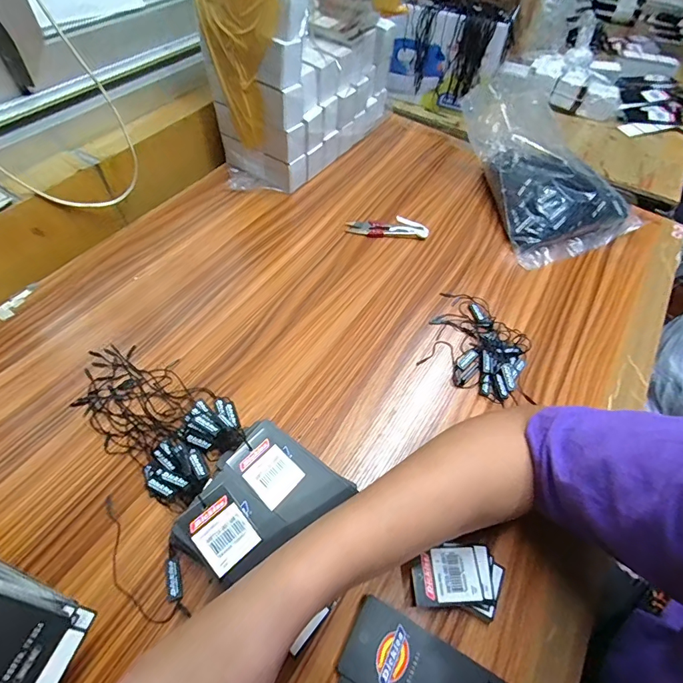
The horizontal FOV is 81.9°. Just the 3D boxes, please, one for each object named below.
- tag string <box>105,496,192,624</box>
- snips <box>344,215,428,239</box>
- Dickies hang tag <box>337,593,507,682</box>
[{"bbox_3d":[-0.149,0.159,0.296,0.044,0.006,0.102,-20,60,-17],"label":"tag string"},{"bbox_3d":[0.060,-0.152,0.519,0.104,0.009,0.037,5,56,-1],"label":"snips"},{"bbox_3d":[0.056,0.226,0.262,0.111,0.005,0.051,26,60,14],"label":"Dickies hang tag"}]

